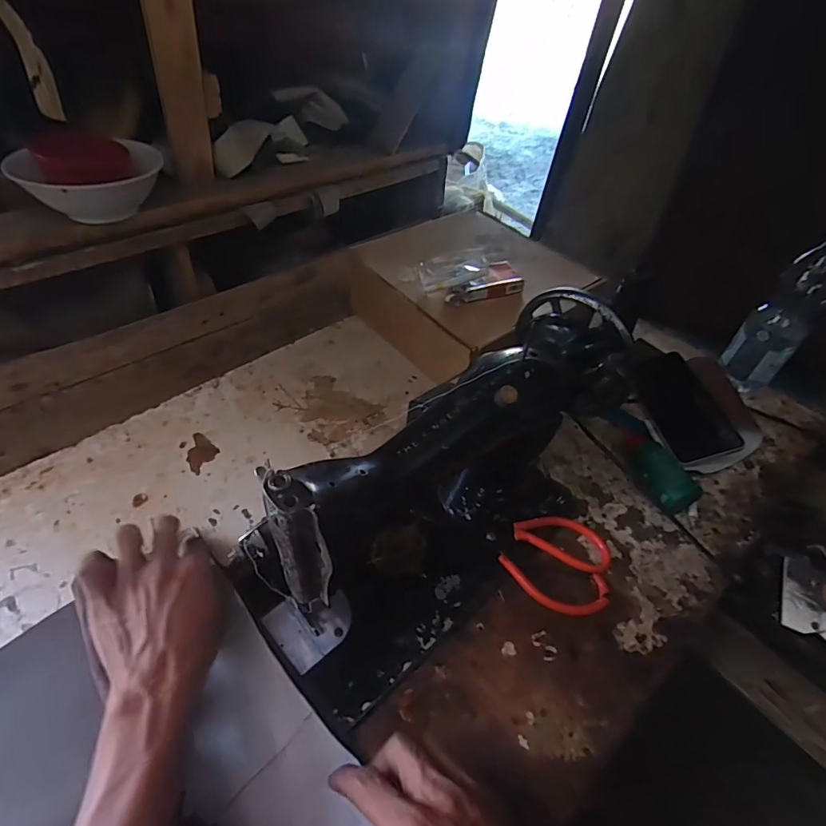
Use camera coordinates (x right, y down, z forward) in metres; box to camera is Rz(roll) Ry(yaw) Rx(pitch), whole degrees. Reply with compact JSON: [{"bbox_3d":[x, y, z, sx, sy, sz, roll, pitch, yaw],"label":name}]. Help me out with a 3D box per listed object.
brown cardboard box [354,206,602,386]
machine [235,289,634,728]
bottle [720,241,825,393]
[{"bbox_3d":[0.088,-0.176,0.696,0.253,0.119,0.249,-29,56,-28],"label":"brown cardboard box"},{"bbox_3d":[0.033,0.057,0.426,0.348,0.210,0.148,-31,58,-30],"label":"machine"},{"bbox_3d":[0.461,-0.133,0.583,0.069,0.216,0.063,-33,60,-31],"label":"bottle"}]

